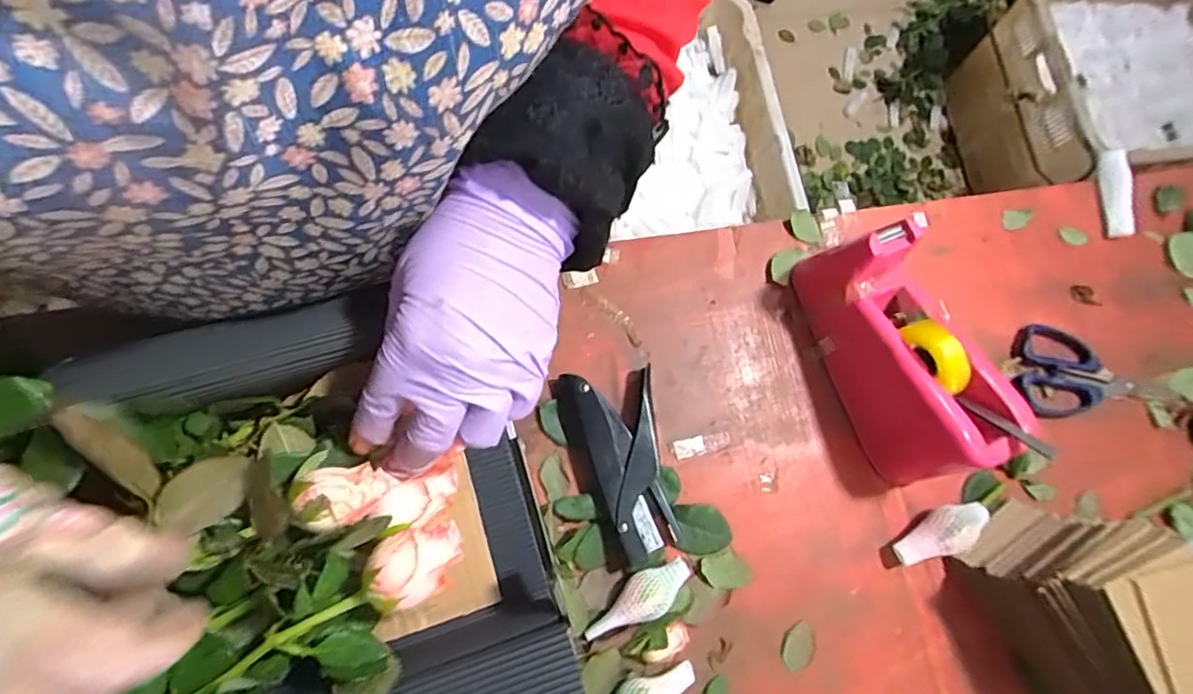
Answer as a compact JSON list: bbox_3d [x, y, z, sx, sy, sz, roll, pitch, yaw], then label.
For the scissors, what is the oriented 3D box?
[{"bbox_3d":[0.454,0.028,0.548,0.144,0.019,0.080,8,76,-5],"label":"scissors"}]

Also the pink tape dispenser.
[{"bbox_3d":[0.241,0.002,0.478,0.078,0.095,0.200,-21,80,-11],"label":"pink tape dispenser"}]

